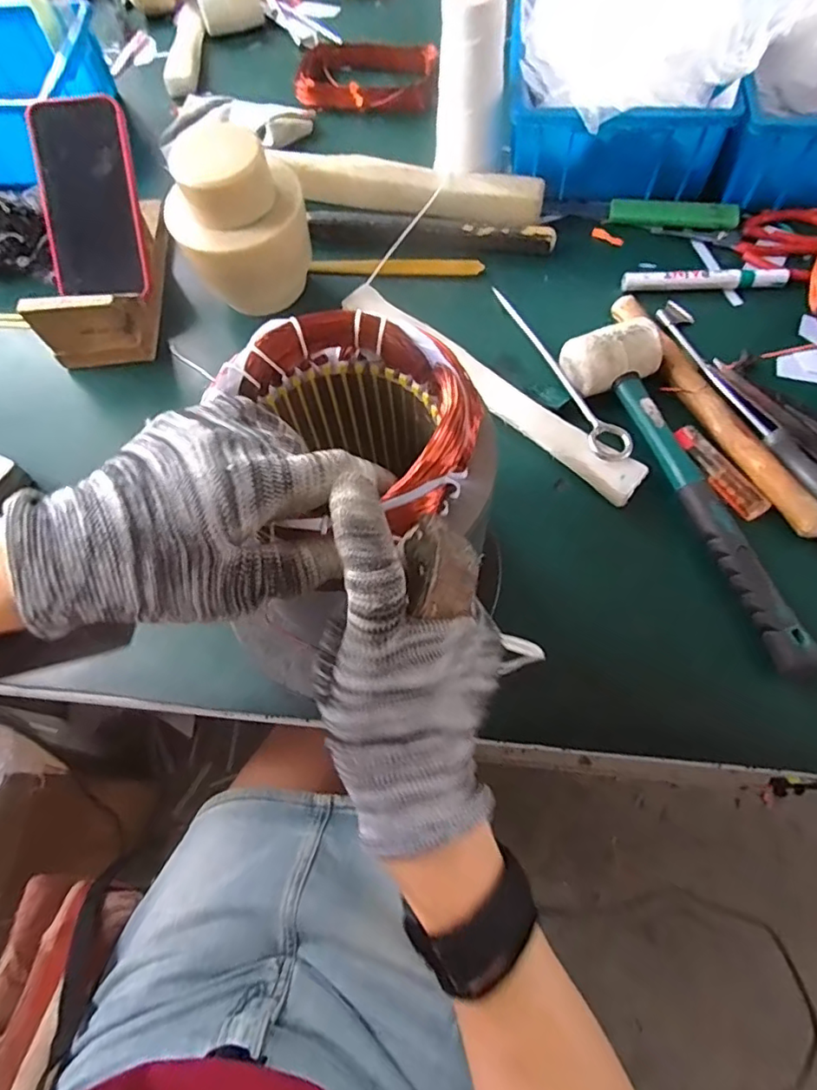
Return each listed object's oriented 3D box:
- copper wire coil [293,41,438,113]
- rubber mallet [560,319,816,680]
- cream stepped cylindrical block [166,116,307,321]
[{"bbox_3d":[-0.052,-0.553,0.656,0.161,0.029,0.112,5,66,5],"label":"copper wire coil"},{"bbox_3d":[0.210,-0.047,0.401,0.068,0.045,0.283,-22,66,-7],"label":"rubber mallet"},{"bbox_3d":[-0.138,-0.265,0.462,0.103,0.121,0.095,-1,65,2],"label":"cream stepped cylindrical block"}]

